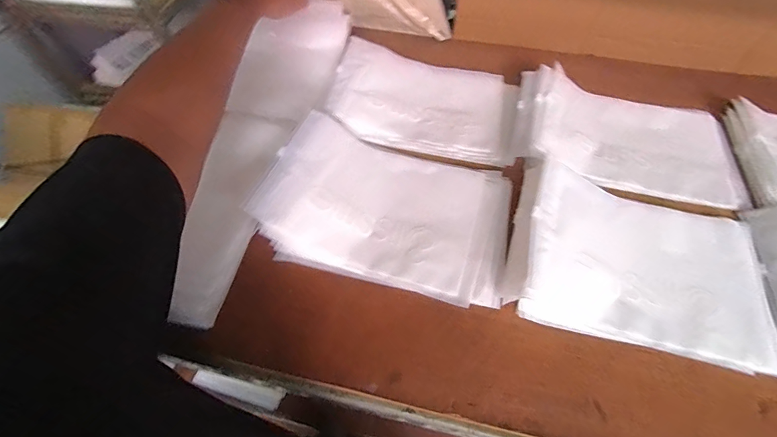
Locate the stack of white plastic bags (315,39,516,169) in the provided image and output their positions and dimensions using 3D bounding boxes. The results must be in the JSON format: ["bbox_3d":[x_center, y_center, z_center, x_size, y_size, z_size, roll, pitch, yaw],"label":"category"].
[{"bbox_3d":[0.051,-0.170,0.551,0.264,0.041,0.193,9,55,7],"label":"stack of white plastic bags"}]

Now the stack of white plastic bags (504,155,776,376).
[{"bbox_3d":[0.266,0.040,0.394,0.262,0.052,0.193,16,57,12],"label":"stack of white plastic bags"}]

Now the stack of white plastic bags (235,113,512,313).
[{"bbox_3d":[0.001,-0.020,0.436,0.267,0.059,0.187,11,56,9],"label":"stack of white plastic bags"}]

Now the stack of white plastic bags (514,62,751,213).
[{"bbox_3d":[0.315,-0.114,0.501,0.279,0.039,0.182,10,56,9],"label":"stack of white plastic bags"}]

